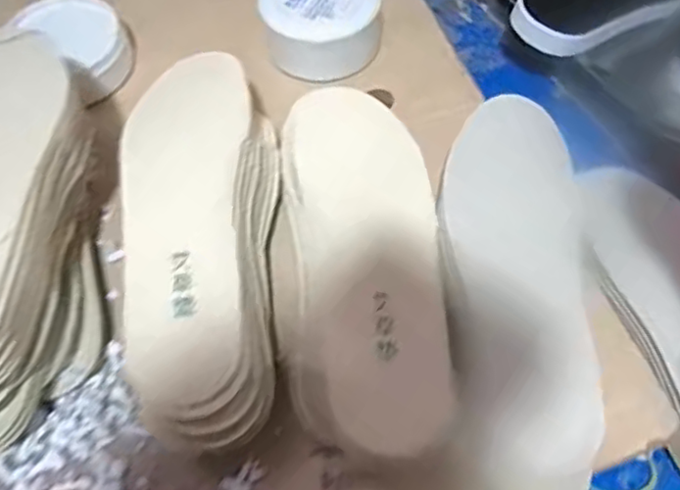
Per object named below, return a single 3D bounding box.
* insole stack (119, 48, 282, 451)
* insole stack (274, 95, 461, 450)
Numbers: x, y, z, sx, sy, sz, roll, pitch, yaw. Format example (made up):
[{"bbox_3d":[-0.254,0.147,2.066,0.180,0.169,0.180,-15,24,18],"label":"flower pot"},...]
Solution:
[{"bbox_3d":[-0.087,0.002,0.428,0.097,0.091,0.262,-7,57,-6],"label":"insole stack"},{"bbox_3d":[0.008,0.017,0.425,0.106,0.077,0.244,-1,57,-2],"label":"insole stack"}]

